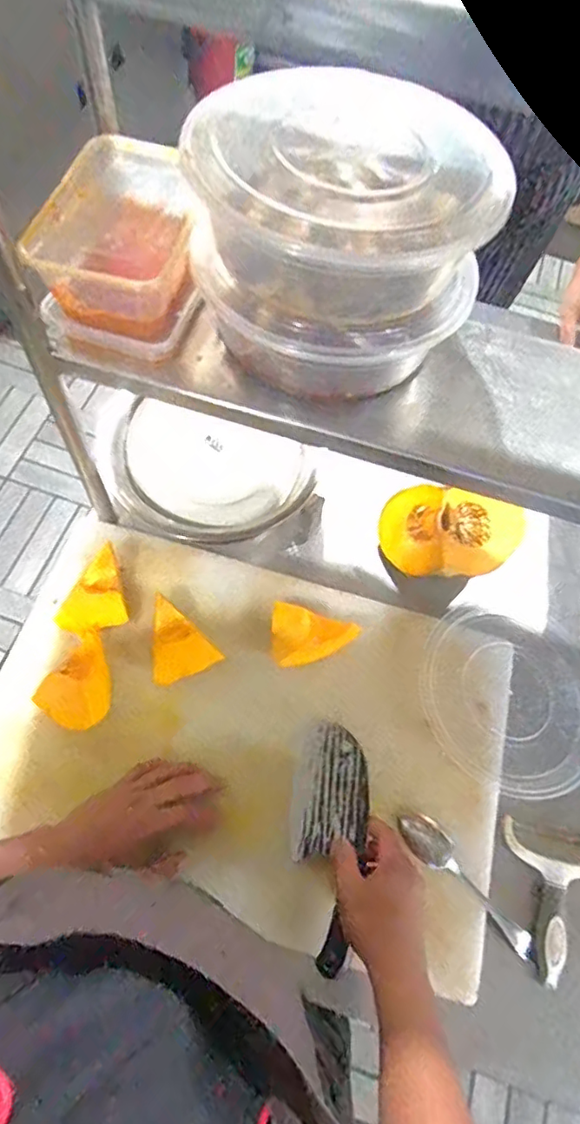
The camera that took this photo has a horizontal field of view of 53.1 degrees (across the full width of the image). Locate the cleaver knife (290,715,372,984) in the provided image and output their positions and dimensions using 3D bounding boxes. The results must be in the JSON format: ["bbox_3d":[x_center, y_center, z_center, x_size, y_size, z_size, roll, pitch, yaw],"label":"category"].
[{"bbox_3d":[0.041,0.293,0.620,0.078,0.026,0.233,4,63,-1],"label":"cleaver knife"}]

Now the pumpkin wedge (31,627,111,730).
[{"bbox_3d":[-0.231,0.140,0.654,0.068,0.034,0.096,40,67,14],"label":"pumpkin wedge"}]

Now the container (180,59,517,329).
[{"bbox_3d":[0.039,-0.297,0.458,0.222,0.075,0.222,-8,65,-9],"label":"container"}]

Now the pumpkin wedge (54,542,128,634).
[{"bbox_3d":[-0.247,0.033,0.709,0.079,0.036,0.103,-11,66,-10],"label":"pumpkin wedge"}]

